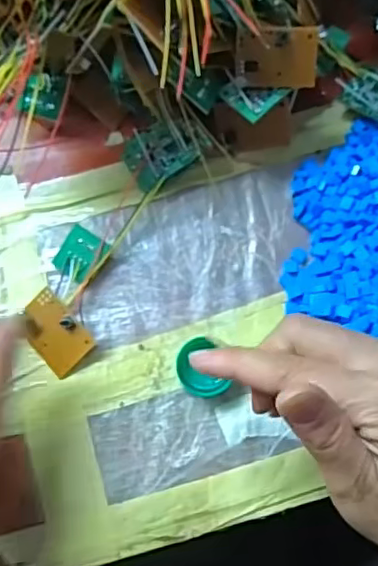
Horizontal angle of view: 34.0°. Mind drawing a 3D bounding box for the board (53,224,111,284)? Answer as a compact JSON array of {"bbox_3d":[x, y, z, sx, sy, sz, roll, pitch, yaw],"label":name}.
[{"bbox_3d":[-0.062,-0.016,0.354,0.025,0.004,0.026,31,87,11],"label":"board"}]

